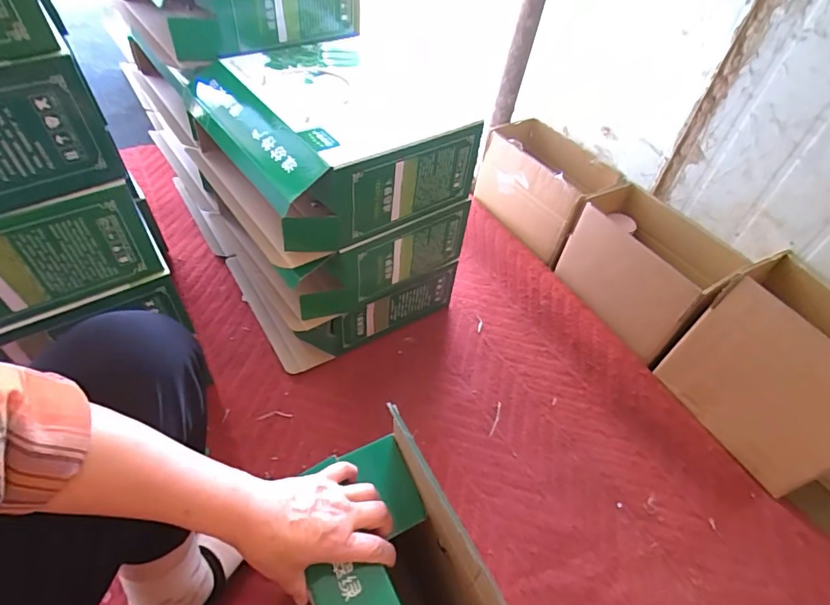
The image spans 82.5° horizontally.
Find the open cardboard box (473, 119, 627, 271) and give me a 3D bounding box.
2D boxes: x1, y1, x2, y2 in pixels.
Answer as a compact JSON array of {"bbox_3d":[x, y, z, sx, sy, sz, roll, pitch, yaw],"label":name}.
[{"bbox_3d":[0.280,-0.251,1.040,0.164,0.168,0.282,-26,56,-26],"label":"open cardboard box"}]

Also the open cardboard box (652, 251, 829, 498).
[{"bbox_3d":[0.571,0.109,0.734,0.153,0.238,0.259,-22,55,-24],"label":"open cardboard box"}]

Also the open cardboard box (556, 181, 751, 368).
[{"bbox_3d":[0.444,-0.065,0.927,0.164,0.176,0.284,-22,55,-24],"label":"open cardboard box"}]

